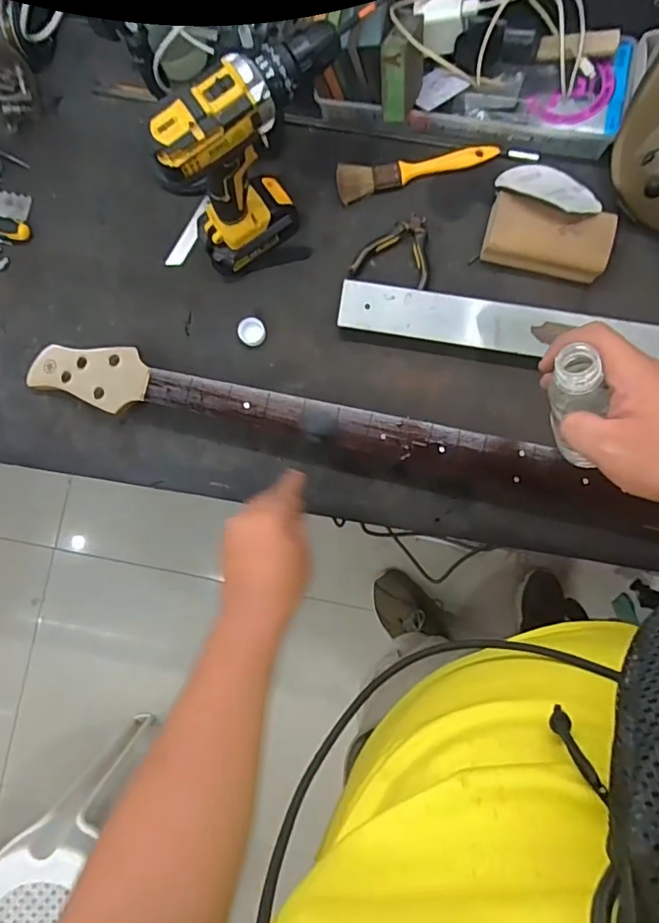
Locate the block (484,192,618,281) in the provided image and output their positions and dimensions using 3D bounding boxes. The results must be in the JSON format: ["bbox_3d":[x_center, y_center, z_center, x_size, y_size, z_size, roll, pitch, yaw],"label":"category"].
[{"bbox_3d":[0.244,-0.249,0.600,0.132,0.044,0.063,13,85,5],"label":"block"}]

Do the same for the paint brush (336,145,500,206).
[{"bbox_3d":[0.104,-0.346,0.636,0.188,0.012,0.042,-8,83,3],"label":"paint brush"}]

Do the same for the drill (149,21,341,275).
[{"bbox_3d":[-0.076,-0.313,0.548,0.191,0.202,0.070,-42,83,-1],"label":"drill"}]

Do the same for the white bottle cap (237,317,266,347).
[{"bbox_3d":[-0.092,-0.154,0.635,0.031,0.014,0.031,0,84,4],"label":"white bottle cap"}]

